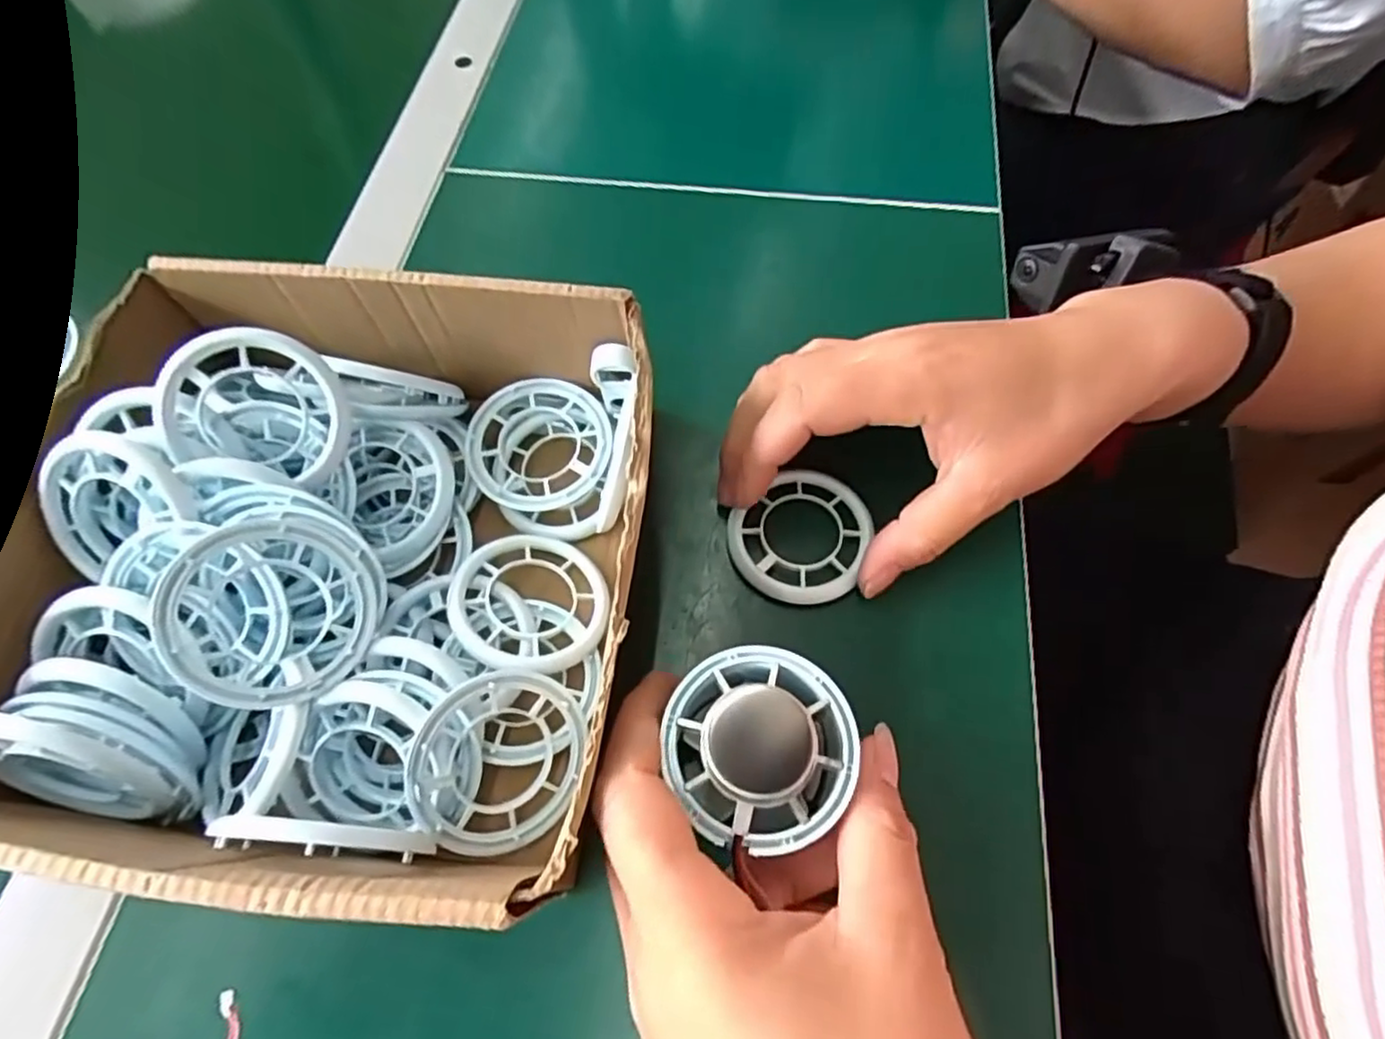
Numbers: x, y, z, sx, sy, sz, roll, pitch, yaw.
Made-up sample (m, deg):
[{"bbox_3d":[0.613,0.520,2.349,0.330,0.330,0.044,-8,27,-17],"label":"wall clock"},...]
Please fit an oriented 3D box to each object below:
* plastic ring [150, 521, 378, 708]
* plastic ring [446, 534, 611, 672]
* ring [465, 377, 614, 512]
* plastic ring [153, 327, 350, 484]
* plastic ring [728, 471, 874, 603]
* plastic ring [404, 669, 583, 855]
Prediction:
[{"bbox_3d":[-0.129,0.028,0.209,0.057,0.004,0.056,14,64,-32],"label":"plastic ring"},{"bbox_3d":[-0.060,0.030,0.251,0.056,0.005,0.056,9,52,-12],"label":"plastic ring"},{"bbox_3d":[-0.061,-0.030,0.275,0.055,0.013,0.056,0,65,1],"label":"ring"},{"bbox_3d":[-0.148,-0.040,0.232,0.056,0.013,0.047,8,99,-18],"label":"plastic ring"},{"bbox_3d":[0.042,0.006,0.270,0.054,0.007,0.055,0,65,1],"label":"plastic ring"},{"bbox_3d":[-0.063,0.077,0.220,0.054,0.008,0.056,0,91,-31],"label":"plastic ring"}]

